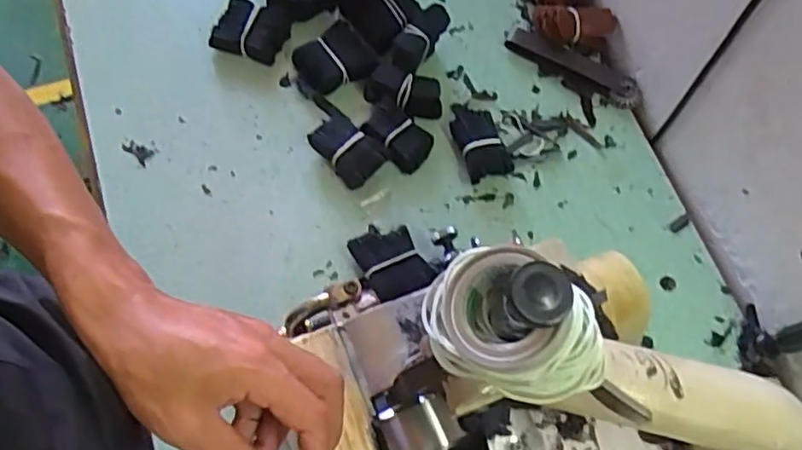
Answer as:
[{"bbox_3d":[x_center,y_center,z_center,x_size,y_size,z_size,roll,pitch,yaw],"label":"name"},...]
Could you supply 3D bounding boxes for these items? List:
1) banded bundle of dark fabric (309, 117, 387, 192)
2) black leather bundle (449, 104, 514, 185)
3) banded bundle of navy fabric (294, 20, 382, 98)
[{"bbox_3d":[-0.054,-0.076,0.629,0.044,0.028,0.073,-42,75,-17],"label":"banded bundle of dark fabric"},{"bbox_3d":[0.076,-0.089,0.643,0.044,0.030,0.086,-20,70,-10],"label":"black leather bundle"},{"bbox_3d":[-0.069,-0.172,0.666,0.076,0.026,0.063,-35,73,-15],"label":"banded bundle of navy fabric"}]

